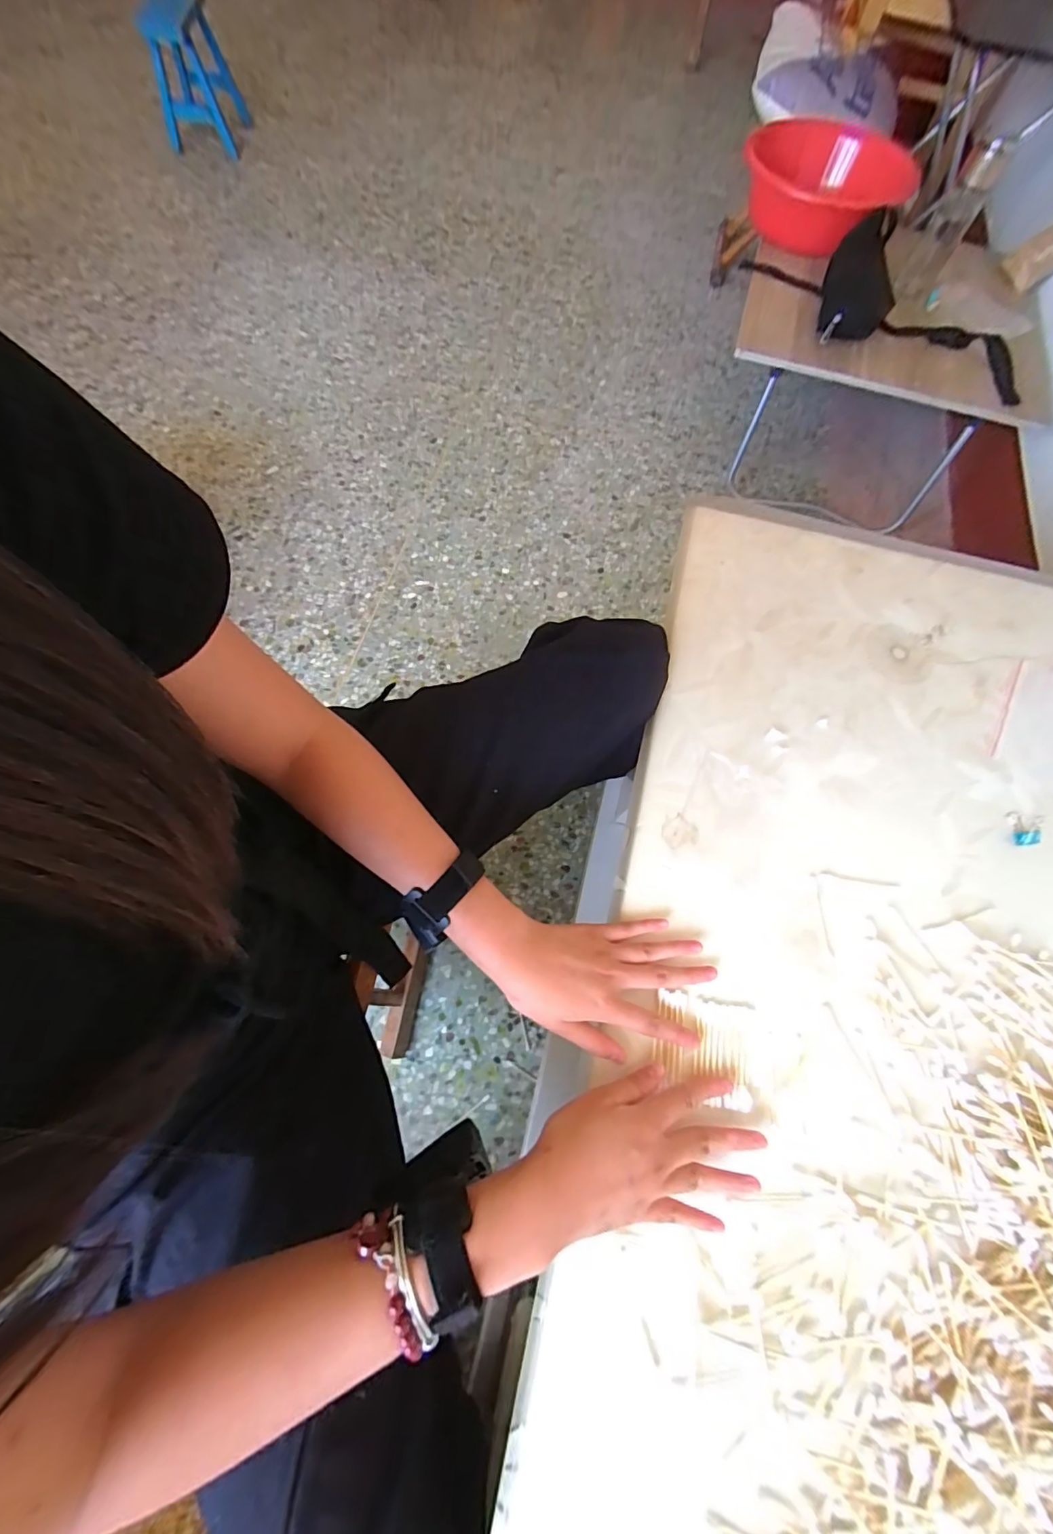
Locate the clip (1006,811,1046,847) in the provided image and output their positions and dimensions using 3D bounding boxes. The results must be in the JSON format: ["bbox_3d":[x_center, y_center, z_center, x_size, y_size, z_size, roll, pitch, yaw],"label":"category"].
[{"bbox_3d":[0.446,0.054,0.437,0.021,0.015,0.030,-5,69,-4],"label":"clip"}]

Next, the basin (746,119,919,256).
[{"bbox_3d":[0.673,-1.348,1.144,0.390,0.119,0.375,31,71,7],"label":"basin"}]

